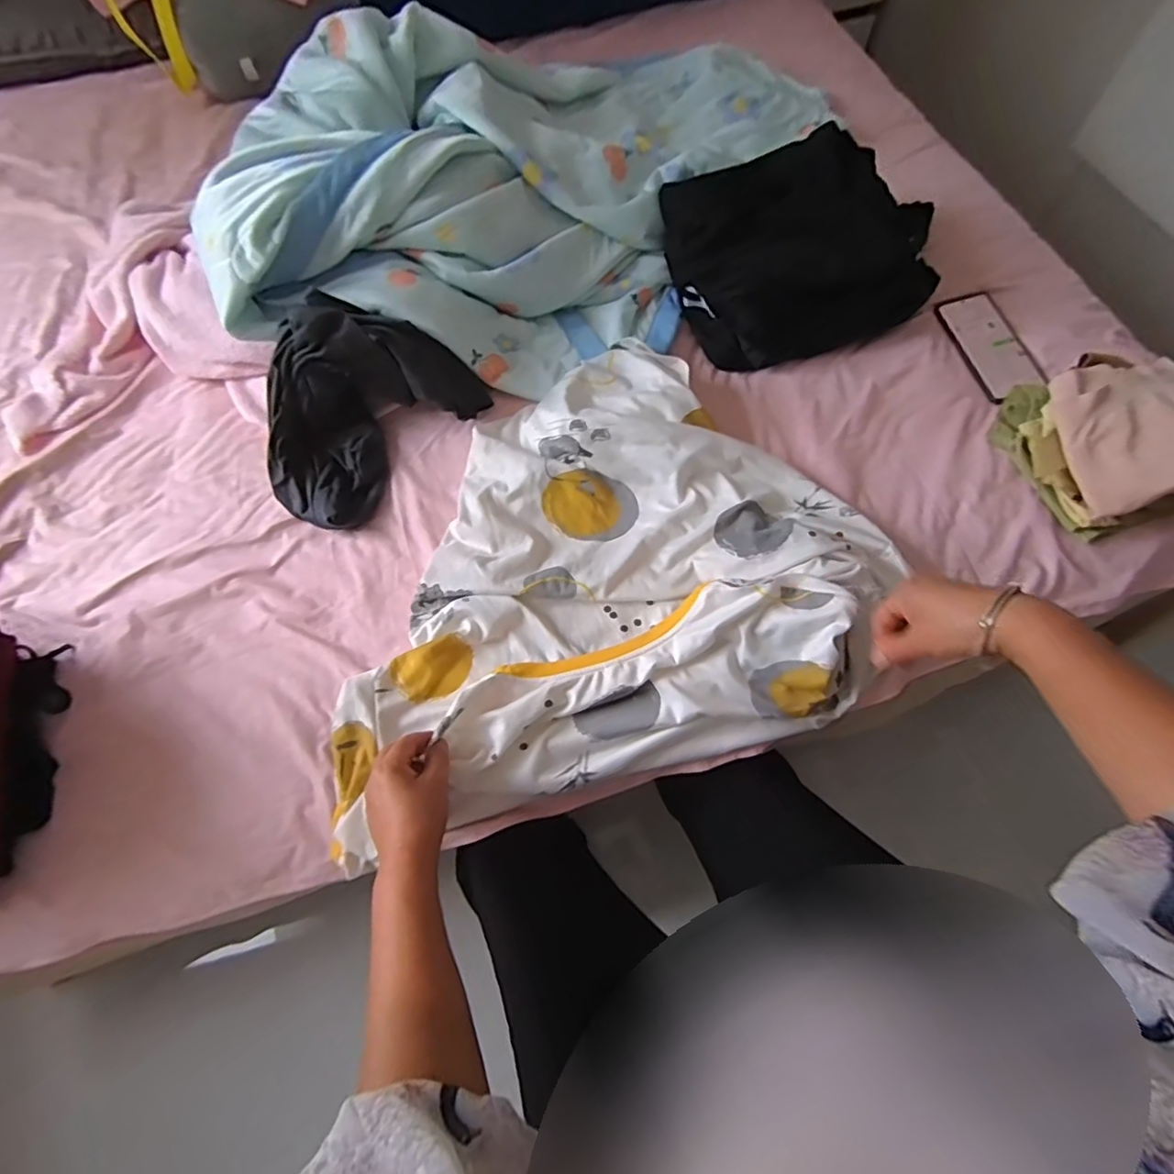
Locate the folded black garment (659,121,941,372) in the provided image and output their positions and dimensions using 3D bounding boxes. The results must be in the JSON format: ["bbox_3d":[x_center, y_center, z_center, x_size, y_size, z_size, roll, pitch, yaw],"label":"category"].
[{"bbox_3d":[0.301,-0.442,0.739,0.356,0.130,0.247,-14,67,-4],"label":"folded black garment"}]

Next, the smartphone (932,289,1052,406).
[{"bbox_3d":[0.517,-0.317,0.752,0.087,0.005,0.167,-11,67,-3],"label":"smartphone"}]

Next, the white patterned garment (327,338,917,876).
[{"bbox_3d":[-0.006,-0.016,0.617,0.588,0.069,0.446,-21,69,-6],"label":"white patterned garment"}]

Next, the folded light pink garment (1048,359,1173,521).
[{"bbox_3d":[0.589,-0.165,0.610,0.175,0.049,0.157,-12,67,-4],"label":"folded light pink garment"}]

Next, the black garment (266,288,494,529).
[{"bbox_3d":[-0.264,-0.207,0.657,0.163,0.139,0.249,36,72,16],"label":"black garment"}]

